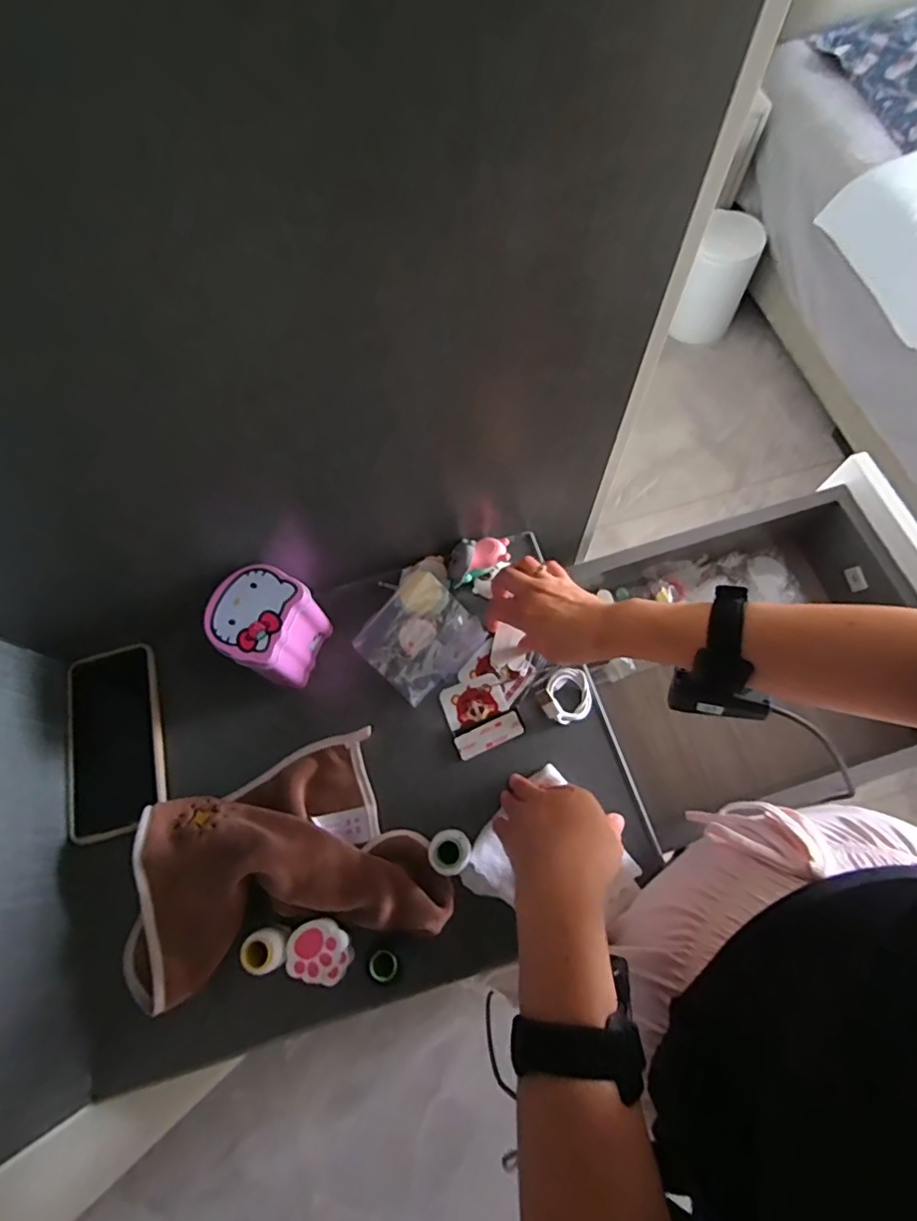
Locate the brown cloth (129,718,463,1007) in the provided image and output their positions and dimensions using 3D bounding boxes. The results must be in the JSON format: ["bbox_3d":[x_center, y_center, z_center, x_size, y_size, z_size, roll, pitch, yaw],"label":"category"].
[{"bbox_3d":[-0.151,0.200,0.451,0.263,0.057,0.172,-14,69,-3],"label":"brown cloth"}]

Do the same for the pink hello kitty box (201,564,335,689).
[{"bbox_3d":[-0.167,0.015,0.499,0.077,0.085,0.082,26,72,12],"label":"pink hello kitty box"}]

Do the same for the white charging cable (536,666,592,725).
[{"bbox_3d":[0.100,0.076,0.504,0.045,0.020,0.054,36,74,15],"label":"white charging cable"}]

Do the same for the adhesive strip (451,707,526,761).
[{"bbox_3d":[0.028,0.112,0.505,0.065,0.004,0.026,-25,70,-7],"label":"adhesive strip"}]

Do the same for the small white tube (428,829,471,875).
[{"bbox_3d":[-0.006,0.194,0.450,0.031,0.053,0.032,24,71,11],"label":"small white tube"}]

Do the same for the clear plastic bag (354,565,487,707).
[{"bbox_3d":[-0.037,0.024,0.529,0.091,0.030,0.101,40,75,16],"label":"clear plastic bag"}]

